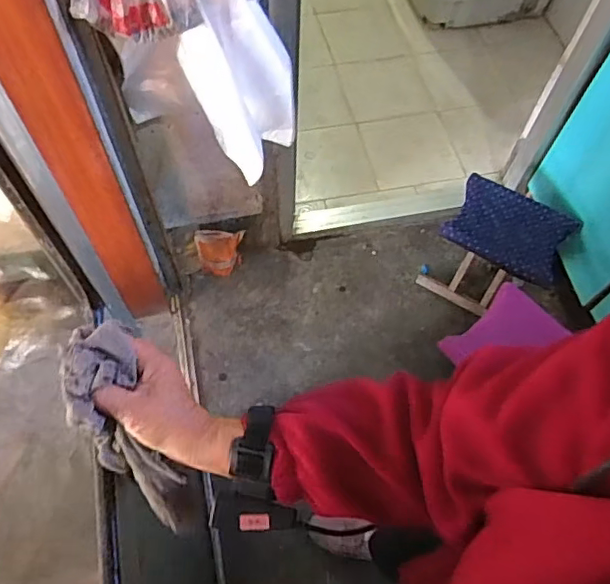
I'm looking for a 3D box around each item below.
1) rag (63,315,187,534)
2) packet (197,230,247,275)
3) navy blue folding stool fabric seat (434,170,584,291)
[{"bbox_3d":[-0.152,0.114,0.475,0.060,0.059,0.178,-22,97,-14],"label":"rag"},{"bbox_3d":[-0.224,-0.108,1.517,0.128,0.167,0.052,-15,63,-10],"label":"packet"},{"bbox_3d":[0.520,-0.164,1.415,0.297,0.060,0.211,25,64,11],"label":"navy blue folding stool fabric seat"}]

